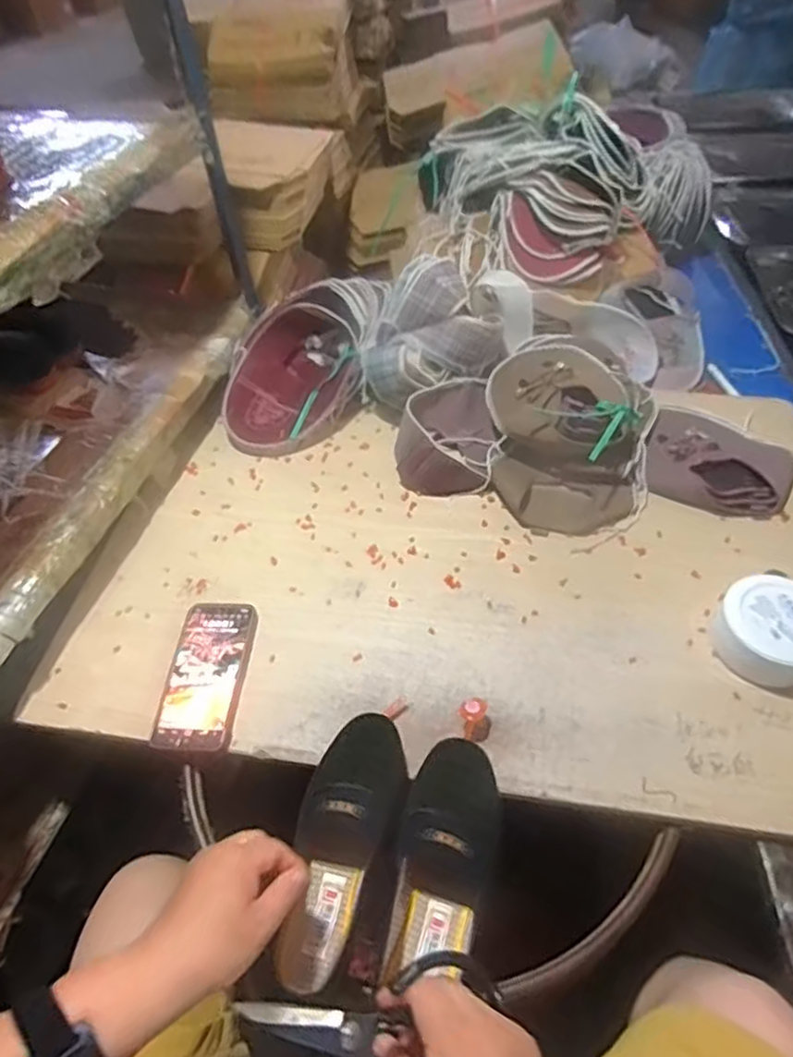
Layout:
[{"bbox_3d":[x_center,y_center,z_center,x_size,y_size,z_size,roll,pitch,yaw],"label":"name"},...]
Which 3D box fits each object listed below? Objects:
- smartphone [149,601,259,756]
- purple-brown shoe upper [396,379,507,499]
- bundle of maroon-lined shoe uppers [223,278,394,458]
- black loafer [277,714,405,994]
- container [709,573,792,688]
[{"bbox_3d":[-0.199,0.150,0.678,0.080,0.013,0.166,3,52,6],"label":"smartphone"},{"bbox_3d":[0.068,-0.127,0.839,0.130,0.078,0.165,1,51,4],"label":"purple-brown shoe upper"},{"bbox_3d":[-0.139,-0.236,0.922,0.204,0.125,0.267,12,53,12],"label":"bundle of maroon-lined shoe uppers"},{"bbox_3d":[-0.048,0.261,0.544,0.080,0.054,0.213,14,53,14],"label":"black loafer"},{"bbox_3d":[0.375,0.103,0.643,0.099,0.063,0.090,-1,51,2],"label":"container"}]

